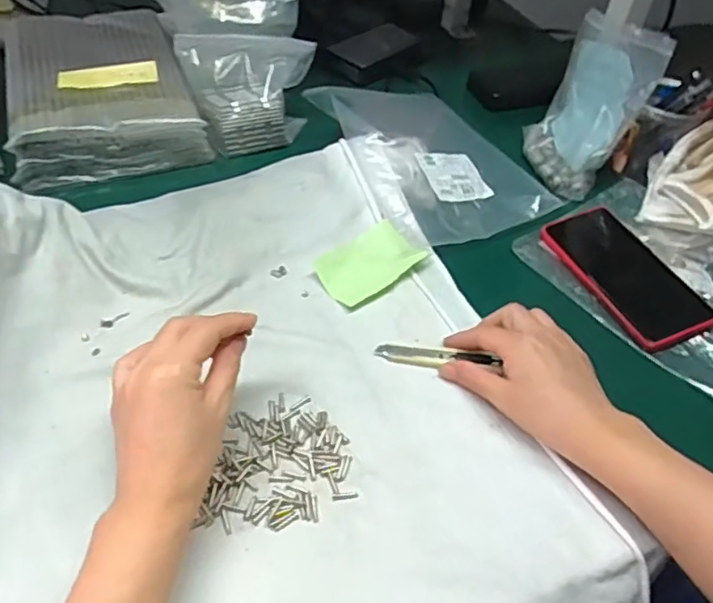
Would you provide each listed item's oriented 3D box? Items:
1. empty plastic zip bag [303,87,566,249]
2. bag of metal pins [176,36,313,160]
[{"bbox_3d":[0.084,-0.162,0.637,0.191,0.049,0.222,-22,53,-25],"label":"empty plastic zip bag"},{"bbox_3d":[-0.111,-0.225,0.658,0.137,0.111,0.059,-16,51,-21],"label":"bag of metal pins"}]

